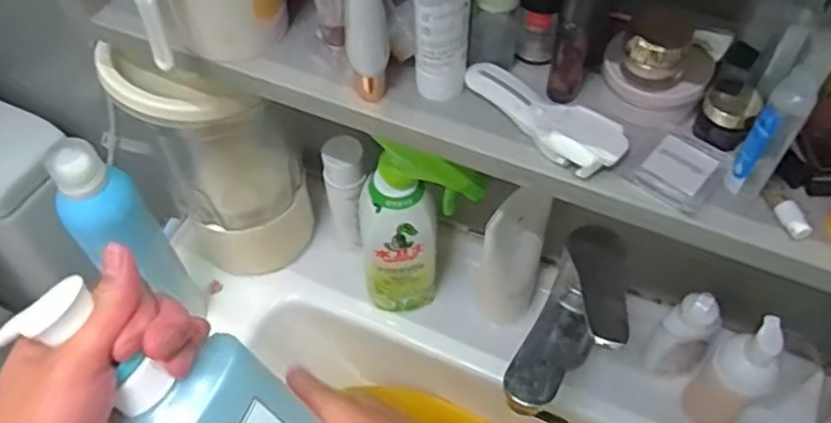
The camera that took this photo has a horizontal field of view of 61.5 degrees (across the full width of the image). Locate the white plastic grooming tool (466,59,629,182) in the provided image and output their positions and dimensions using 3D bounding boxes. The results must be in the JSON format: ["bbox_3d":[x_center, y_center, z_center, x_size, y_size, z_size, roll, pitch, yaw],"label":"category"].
[{"bbox_3d":[0.070,-0.053,0.389,0.099,0.012,0.031,34,62,22],"label":"white plastic grooming tool"}]

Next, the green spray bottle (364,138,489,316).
[{"bbox_3d":[0.000,0.020,0.589,0.106,0.206,0.049,12,56,10],"label":"green spray bottle"}]

